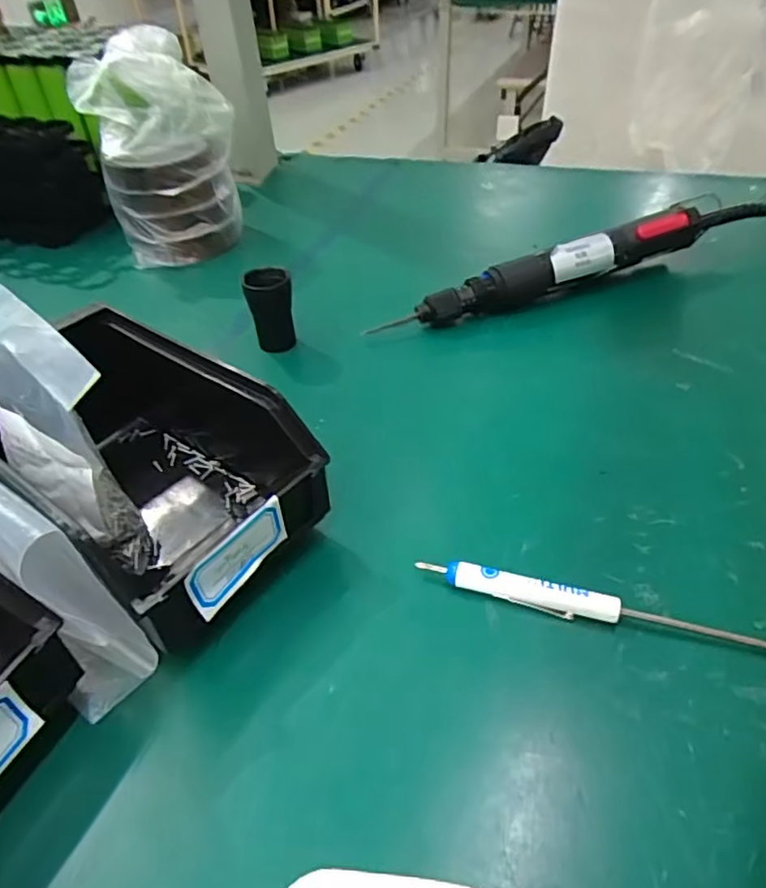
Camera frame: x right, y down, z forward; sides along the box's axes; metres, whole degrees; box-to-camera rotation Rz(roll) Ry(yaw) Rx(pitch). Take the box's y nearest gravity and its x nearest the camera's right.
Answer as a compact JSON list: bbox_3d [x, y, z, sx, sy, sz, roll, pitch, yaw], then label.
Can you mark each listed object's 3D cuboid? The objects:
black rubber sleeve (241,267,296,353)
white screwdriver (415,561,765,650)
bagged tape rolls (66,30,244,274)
[{"bbox_3d":[-0.077,-0.092,0.429,0.030,0.053,0.026,-10,43,-8],"label":"black rubber sleeve"},{"bbox_3d":[0.085,0.069,0.261,0.143,0.011,0.011,13,45,16],"label":"white screwdriver"},{"bbox_3d":[-0.191,-0.256,0.543,0.116,0.157,0.123,-16,44,-15],"label":"bagged tape rolls"}]

